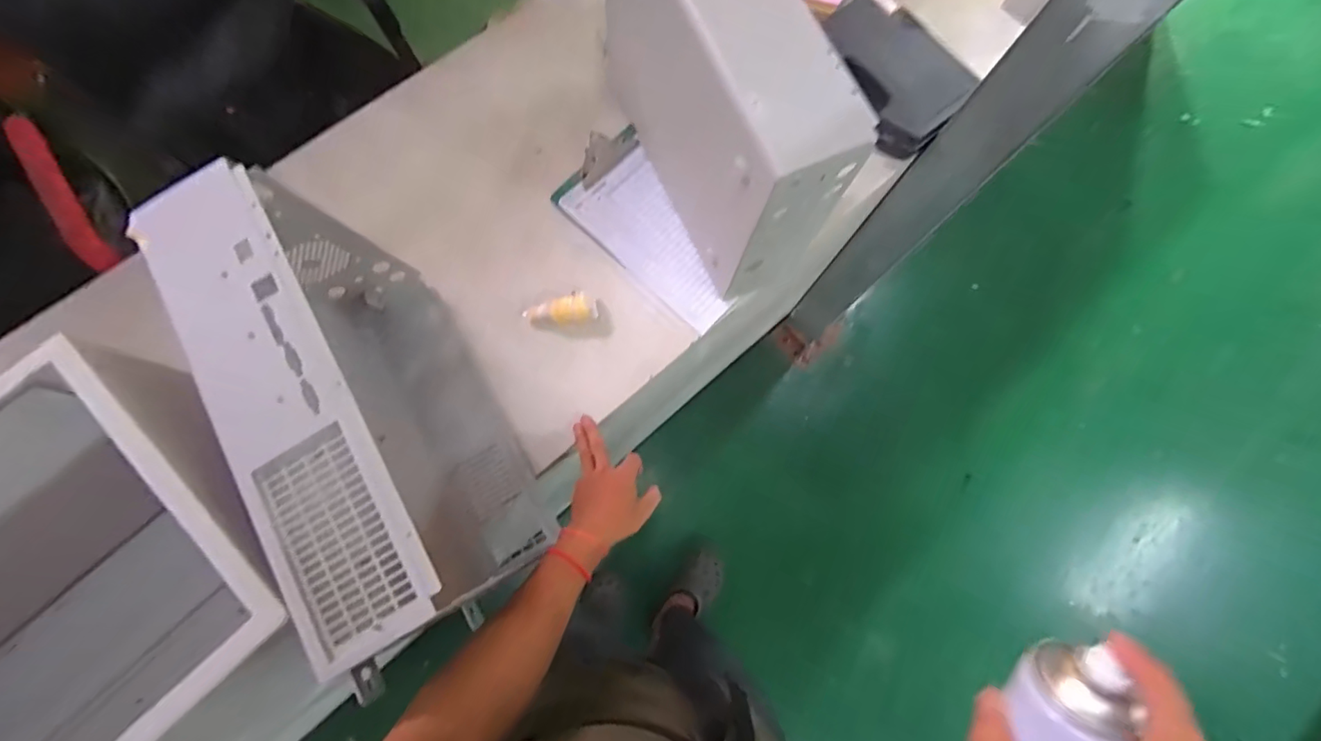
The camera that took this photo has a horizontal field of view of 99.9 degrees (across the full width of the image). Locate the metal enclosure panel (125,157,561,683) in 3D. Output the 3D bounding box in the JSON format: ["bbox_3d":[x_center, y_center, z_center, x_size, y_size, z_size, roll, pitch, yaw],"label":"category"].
[{"bbox_3d":[-0.289,0.040,0.585,0.159,0.328,0.422,-27,80,-9],"label":"metal enclosure panel"}]

